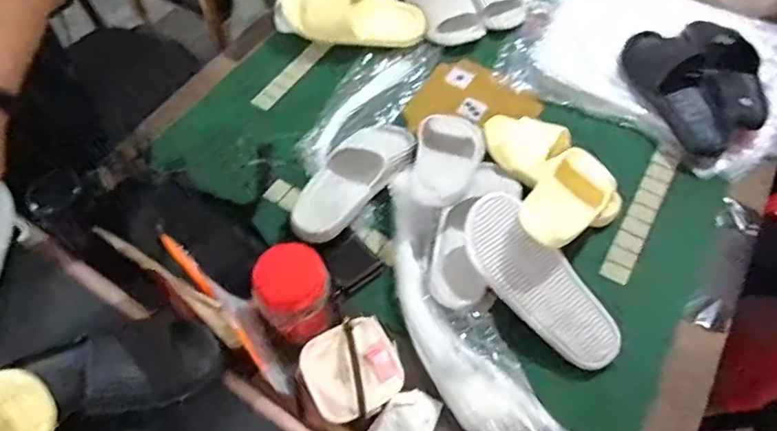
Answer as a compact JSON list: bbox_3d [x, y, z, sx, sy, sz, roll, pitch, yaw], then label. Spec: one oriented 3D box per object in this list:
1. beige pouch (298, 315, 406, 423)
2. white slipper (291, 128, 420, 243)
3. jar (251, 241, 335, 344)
[{"bbox_3d":[-0.046,0.187,0.682,0.113,0.028,0.113,-22,59,-14],"label":"beige pouch"},{"bbox_3d":[-0.053,-0.061,0.870,0.101,0.061,0.252,39,64,22],"label":"white slipper"},{"bbox_3d":[-0.119,0.100,0.708,0.090,0.110,0.090,0,56,0],"label":"jar"}]

